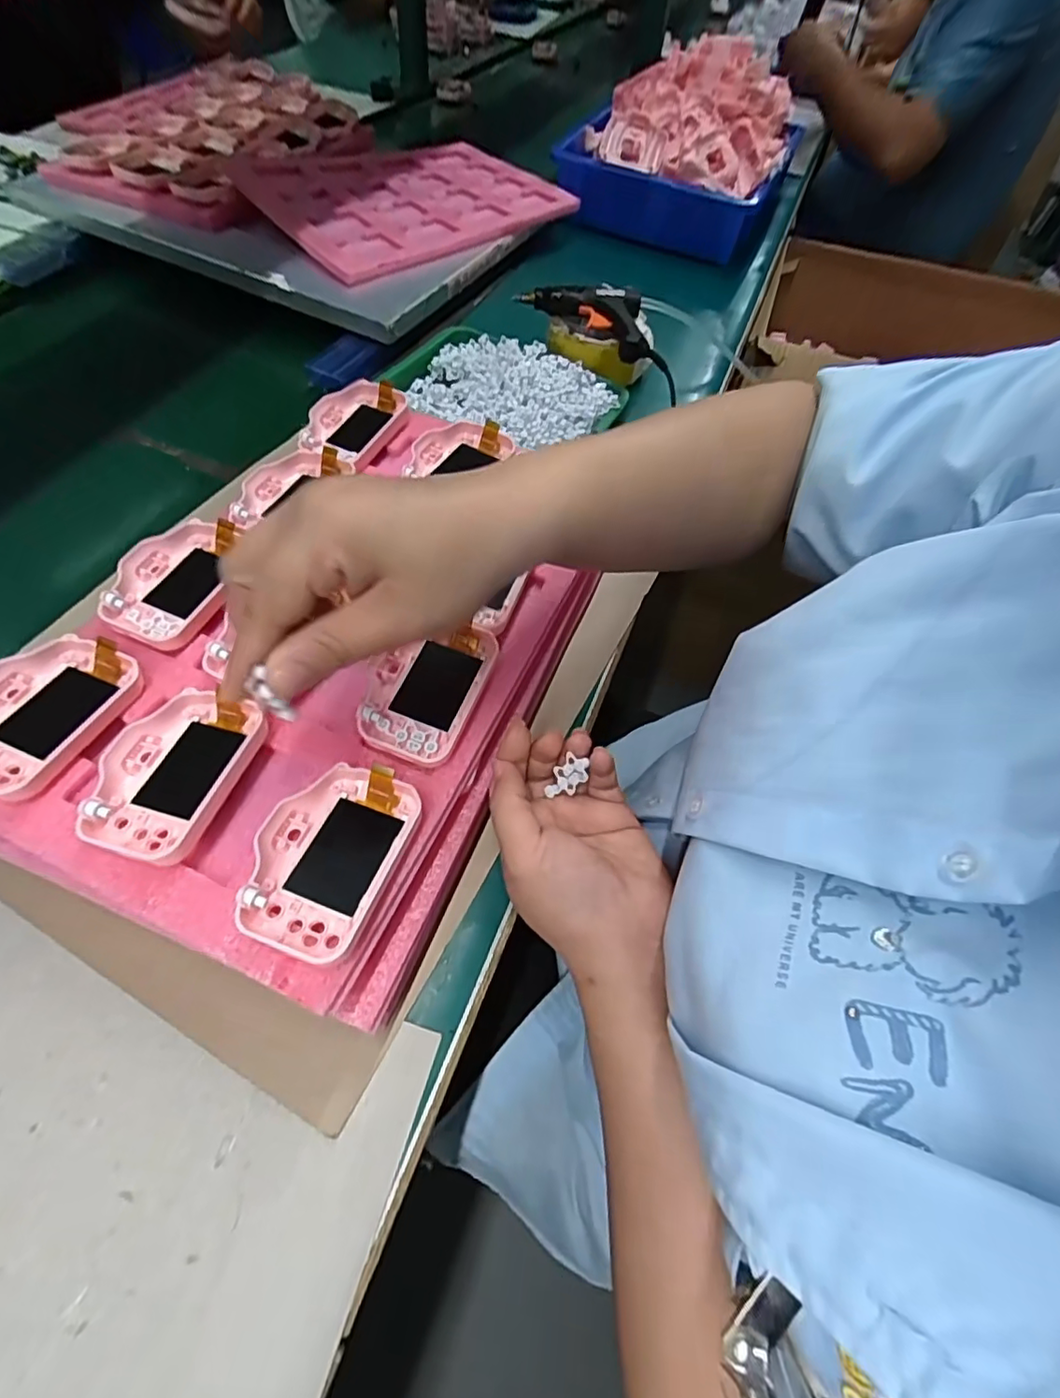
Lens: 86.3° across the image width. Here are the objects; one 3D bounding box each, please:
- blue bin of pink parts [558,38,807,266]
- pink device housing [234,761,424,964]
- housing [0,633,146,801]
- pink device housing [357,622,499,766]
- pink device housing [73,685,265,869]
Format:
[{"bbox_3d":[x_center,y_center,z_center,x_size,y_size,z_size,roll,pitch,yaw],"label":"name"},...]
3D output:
[{"bbox_3d":[0.230,-0.824,0.837,0.289,0.177,0.424,19,59,7],"label":"blue bin of pink parts"},{"bbox_3d":[-0.090,0.068,0.253,0.058,0.016,0.083,22,58,8],"label":"pink device housing"},{"bbox_3d":[-0.241,0.003,0.275,0.058,0.016,0.084,21,58,8],"label":"housing"},{"bbox_3d":[-0.057,-0.007,0.306,0.055,0.013,0.085,21,58,7],"label":"pink device housing"},{"bbox_3d":[-0.170,0.031,0.267,0.057,0.011,0.084,11,58,1],"label":"pink device housing"}]

